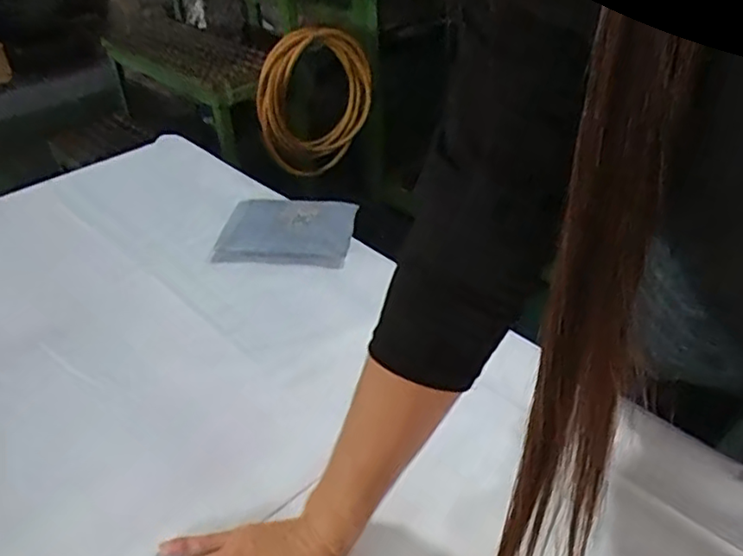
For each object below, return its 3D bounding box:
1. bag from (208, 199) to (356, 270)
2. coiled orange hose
[{"bbox_3d":[-0.107,-0.062,0.790,0.159,0.014,0.121,6,48,9],"label":"bag"},{"bbox_3d":[-0.150,-0.467,1.711,0.136,0.400,0.333,22,43,29],"label":"coiled orange hose"}]

